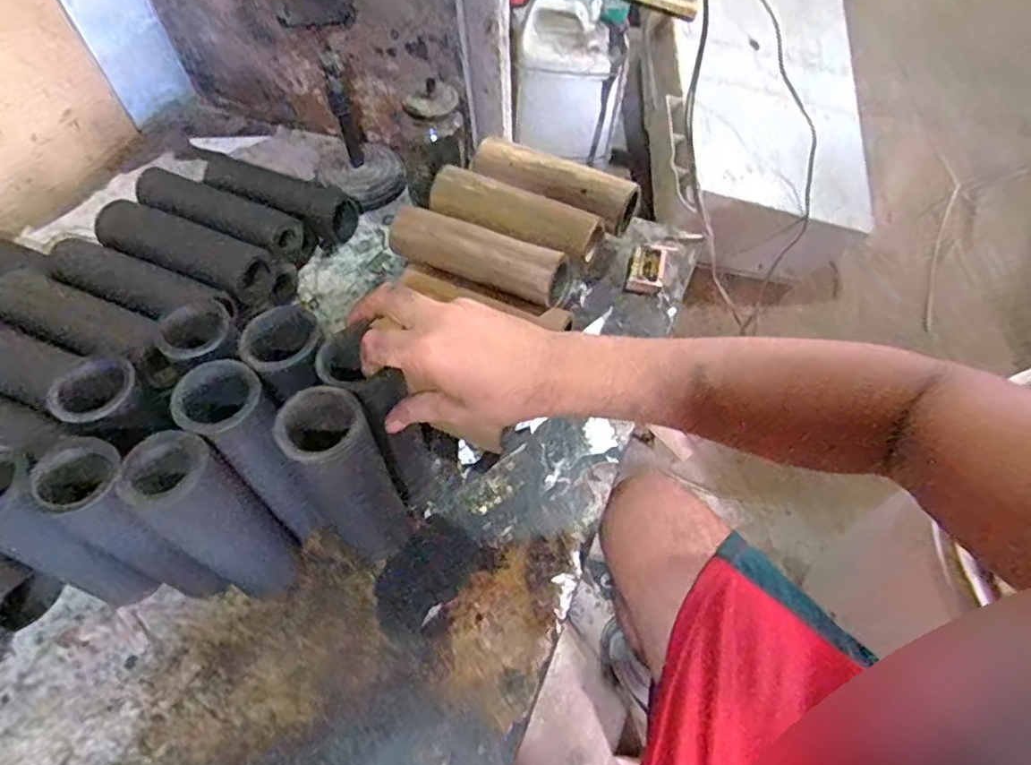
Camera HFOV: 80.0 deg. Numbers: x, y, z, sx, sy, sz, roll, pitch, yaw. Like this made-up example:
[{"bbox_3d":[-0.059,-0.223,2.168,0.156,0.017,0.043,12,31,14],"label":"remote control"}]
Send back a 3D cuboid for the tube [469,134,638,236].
[{"bbox_3d":[0.039,-0.210,0.640,0.183,0.040,0.048,25,60,20],"label":"tube"}]

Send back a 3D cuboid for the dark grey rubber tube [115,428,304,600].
[{"bbox_3d":[-0.197,0.101,0.425,0.060,0.182,0.051,29,62,22],"label":"dark grey rubber tube"}]

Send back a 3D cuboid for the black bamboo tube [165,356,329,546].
[{"bbox_3d":[-0.183,0.058,0.452,0.050,0.178,0.061,-40,62,-22],"label":"black bamboo tube"}]

